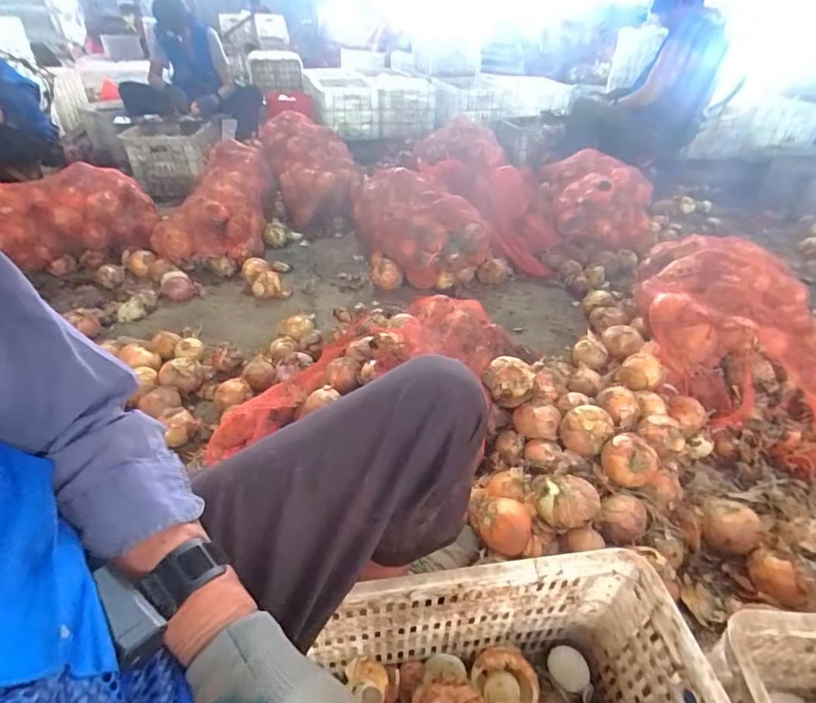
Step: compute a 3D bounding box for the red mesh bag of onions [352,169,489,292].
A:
[{"bbox_3d":[0.015,-0.457,1.657,0.311,0.254,0.576,-19,42,-24],"label":"red mesh bag of onions"}]

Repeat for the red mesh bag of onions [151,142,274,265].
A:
[{"bbox_3d":[-0.715,-0.581,1.698,0.337,0.252,0.620,0,38,-3],"label":"red mesh bag of onions"}]

